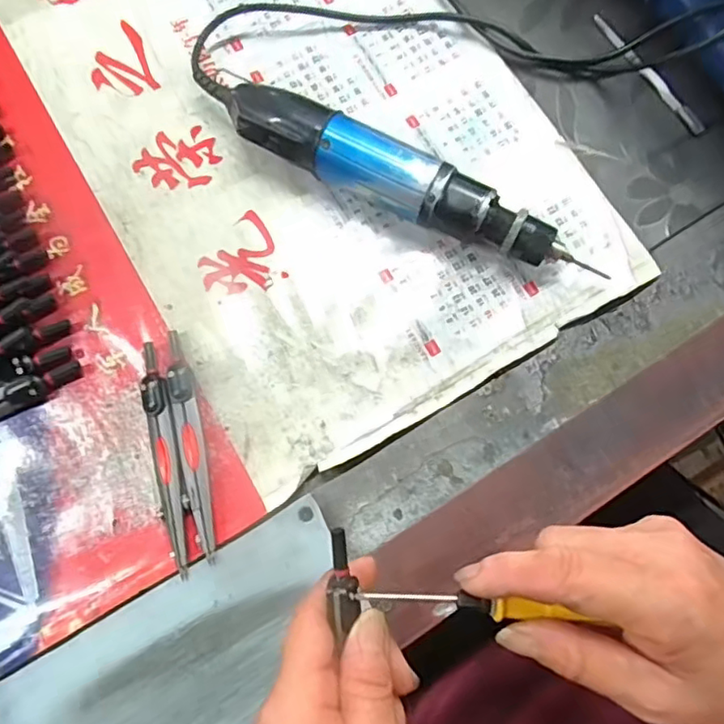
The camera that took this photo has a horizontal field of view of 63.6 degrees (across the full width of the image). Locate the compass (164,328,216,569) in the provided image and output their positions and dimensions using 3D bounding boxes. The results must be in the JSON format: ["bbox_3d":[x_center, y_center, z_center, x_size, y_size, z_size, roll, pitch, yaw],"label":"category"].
[{"bbox_3d":[-0.097,0.046,0.332,0.015,0.007,0.128,-12,77,-3],"label":"compass"}]

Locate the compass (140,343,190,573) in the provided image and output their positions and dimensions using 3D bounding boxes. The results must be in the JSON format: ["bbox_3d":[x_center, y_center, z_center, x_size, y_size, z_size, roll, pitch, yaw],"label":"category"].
[{"bbox_3d":[-0.111,0.052,0.329,0.015,0.008,0.130,-13,77,-3],"label":"compass"}]

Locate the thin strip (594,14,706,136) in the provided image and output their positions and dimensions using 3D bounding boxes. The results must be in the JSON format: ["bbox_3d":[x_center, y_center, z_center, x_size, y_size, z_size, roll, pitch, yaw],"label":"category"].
[{"bbox_3d":[0.187,-0.191,0.385,0.010,0.009,0.107,-34,79,-7],"label":"thin strip"}]

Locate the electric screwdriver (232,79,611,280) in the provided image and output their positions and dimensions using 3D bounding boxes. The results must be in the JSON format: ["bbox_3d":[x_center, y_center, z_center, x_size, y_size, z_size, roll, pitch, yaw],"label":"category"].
[{"bbox_3d":[0.026,-0.106,0.351,0.244,0.039,0.041,24,78,5],"label":"electric screwdriver"}]

